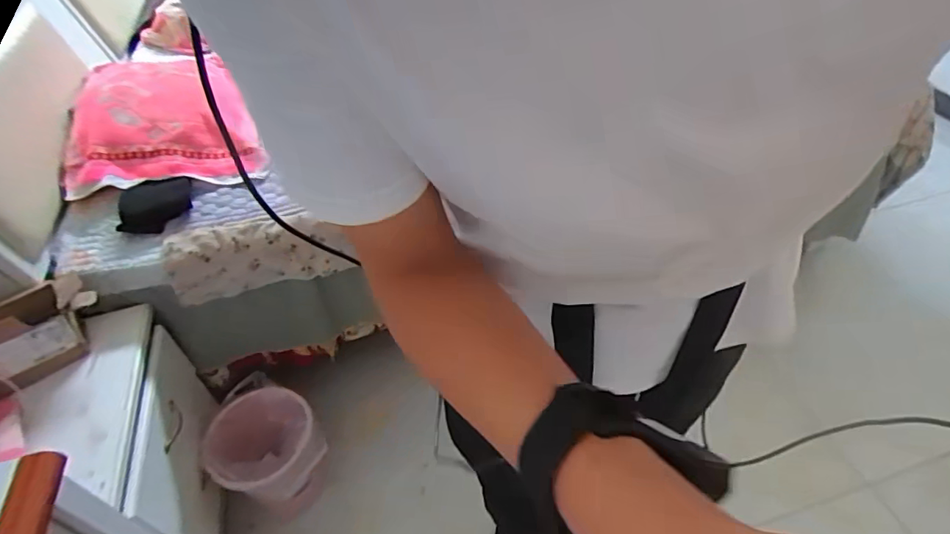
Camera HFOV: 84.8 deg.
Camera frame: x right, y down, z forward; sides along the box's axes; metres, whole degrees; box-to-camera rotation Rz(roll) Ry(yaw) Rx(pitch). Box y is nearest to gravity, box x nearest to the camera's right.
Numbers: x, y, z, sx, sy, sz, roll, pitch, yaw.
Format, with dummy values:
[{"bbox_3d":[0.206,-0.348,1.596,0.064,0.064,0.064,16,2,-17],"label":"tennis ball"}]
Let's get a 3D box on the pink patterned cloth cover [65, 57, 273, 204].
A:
[{"bbox_3d":[-0.699,-0.340,1.161,0.339,0.075,0.467,-2,51,-36],"label":"pink patterned cloth cover"}]

